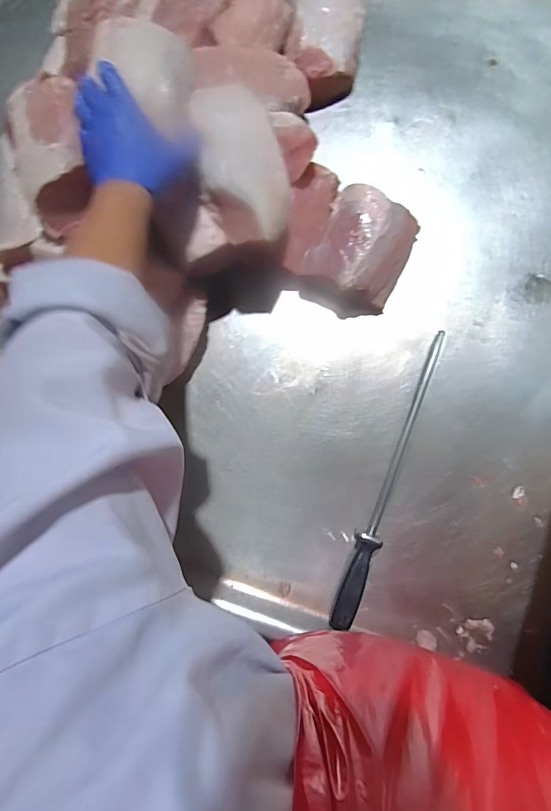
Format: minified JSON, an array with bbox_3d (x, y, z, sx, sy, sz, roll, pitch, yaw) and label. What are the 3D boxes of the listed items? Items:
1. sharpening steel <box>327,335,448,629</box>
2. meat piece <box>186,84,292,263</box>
[{"bbox_3d":[0.158,0.095,0.571,0.032,0.026,0.412,22,86,8],"label":"sharpening steel"},{"bbox_3d":[-0.045,-0.285,0.522,0.120,0.076,0.198,4,83,7],"label":"meat piece"}]

